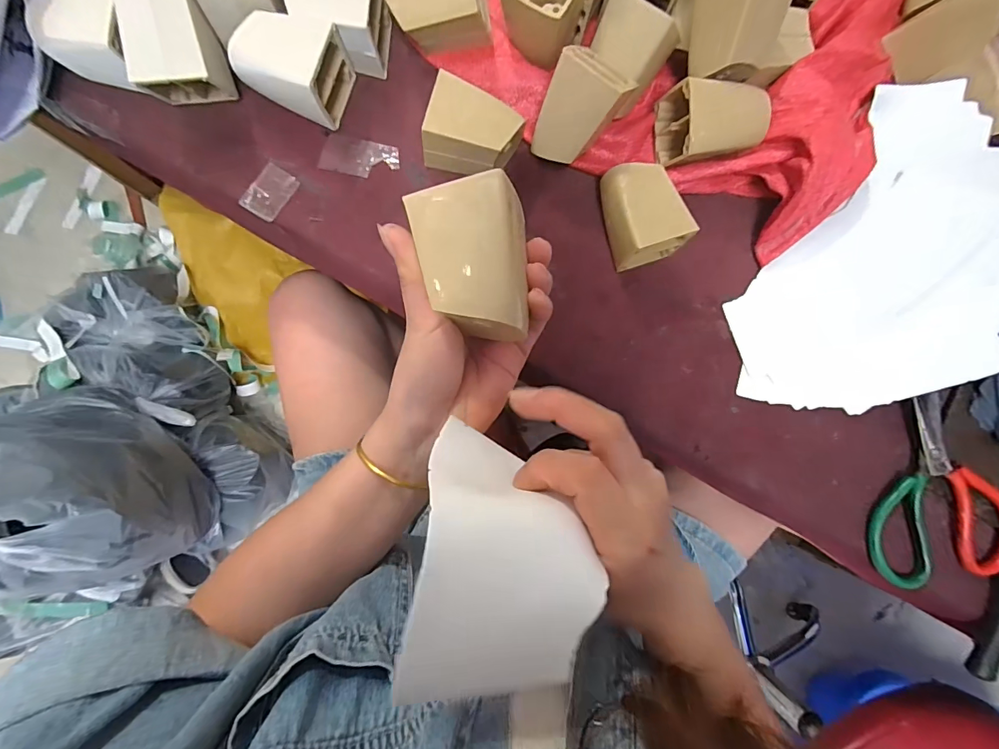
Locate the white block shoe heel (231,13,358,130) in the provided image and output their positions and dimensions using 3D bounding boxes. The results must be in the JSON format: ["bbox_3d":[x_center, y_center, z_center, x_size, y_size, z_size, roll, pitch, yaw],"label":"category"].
[{"bbox_3d":[-0.173,-0.252,0.358,0.077,0.056,0.064,18,86,-3],"label":"white block shoe heel"}]

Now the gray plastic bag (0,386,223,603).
[{"bbox_3d":[-0.681,0.175,0.696,0.289,0.251,0.290,-2,87,-4],"label":"gray plastic bag"}]

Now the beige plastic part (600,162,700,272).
[{"bbox_3d":[0.118,-0.138,0.366,0.058,0.048,0.079,-19,88,-5],"label":"beige plastic part"}]

